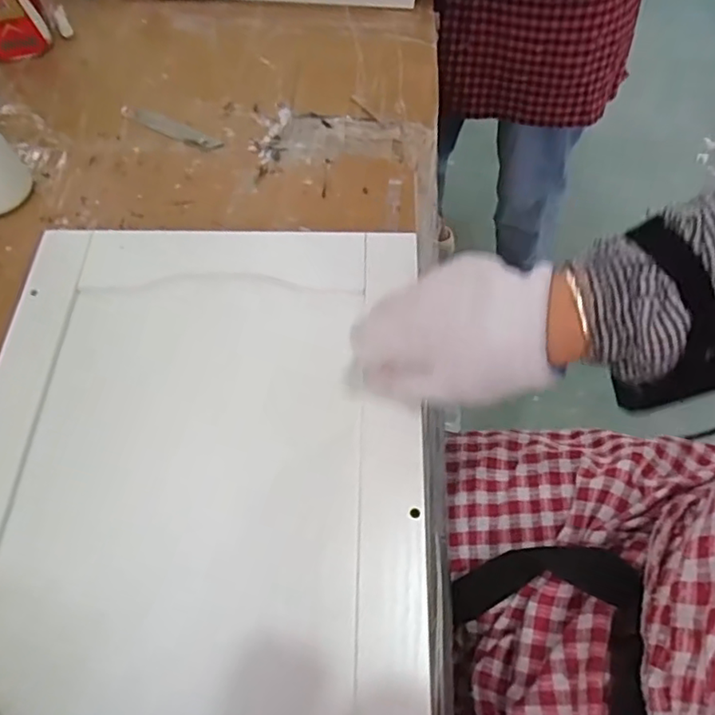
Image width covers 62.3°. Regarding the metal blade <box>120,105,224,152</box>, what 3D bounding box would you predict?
[{"bbox_3d":[-0.173,-0.214,0.549,0.109,0.004,0.019,27,64,15],"label":"metal blade"}]

